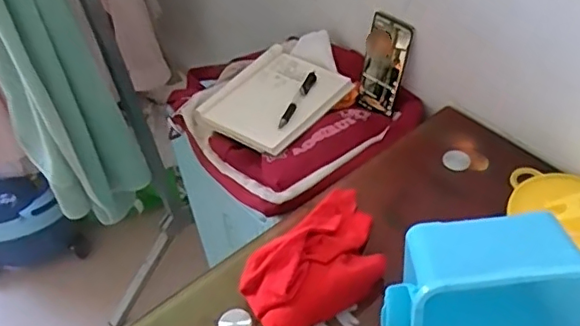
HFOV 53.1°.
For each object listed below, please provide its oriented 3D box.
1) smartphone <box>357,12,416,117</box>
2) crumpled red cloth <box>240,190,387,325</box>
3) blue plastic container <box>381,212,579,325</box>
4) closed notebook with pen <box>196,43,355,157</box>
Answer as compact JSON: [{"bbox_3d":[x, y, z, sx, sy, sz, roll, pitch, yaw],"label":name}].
[{"bbox_3d":[0.142,-0.146,0.881,0.010,0.150,0.071,-23,47,-39],"label":"smartphone"},{"bbox_3d":[0.038,0.101,0.629,0.117,0.067,0.206,28,55,29],"label":"crumpled red cloth"},{"bbox_3d":[0.185,0.125,0.559,0.188,0.123,0.108,-5,45,1],"label":"blue plastic container"},{"bbox_3d":[-0.024,-0.100,0.891,0.163,0.022,0.193,28,54,26],"label":"closed notebook with pen"}]

